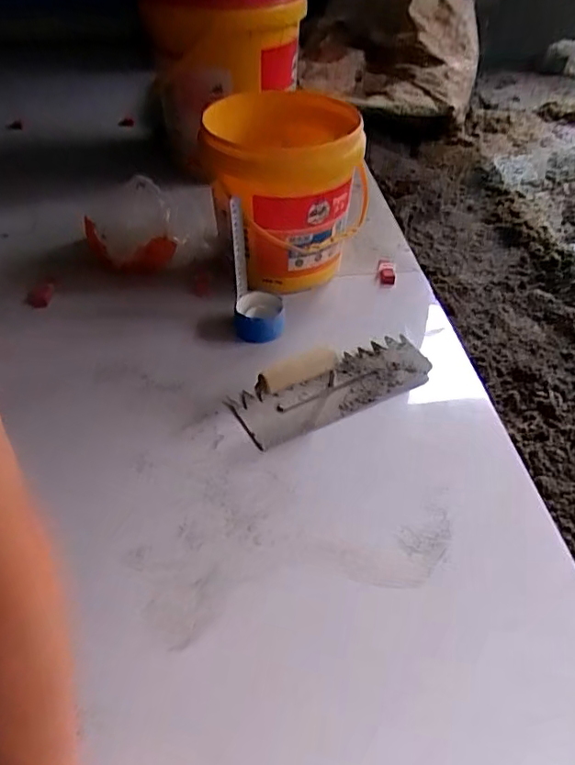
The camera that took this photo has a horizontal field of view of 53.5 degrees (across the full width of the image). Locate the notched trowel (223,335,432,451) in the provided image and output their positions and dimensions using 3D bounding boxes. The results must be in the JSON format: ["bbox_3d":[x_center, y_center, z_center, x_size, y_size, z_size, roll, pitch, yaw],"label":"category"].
[{"bbox_3d":[0.065,-0.017,0.765,0.283,0.074,0.105,-21,47,-21],"label":"notched trowel"}]

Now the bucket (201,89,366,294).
[{"bbox_3d":[-0.004,-0.306,0.942,0.246,0.252,0.269,-2,43,-2],"label":"bucket"}]

